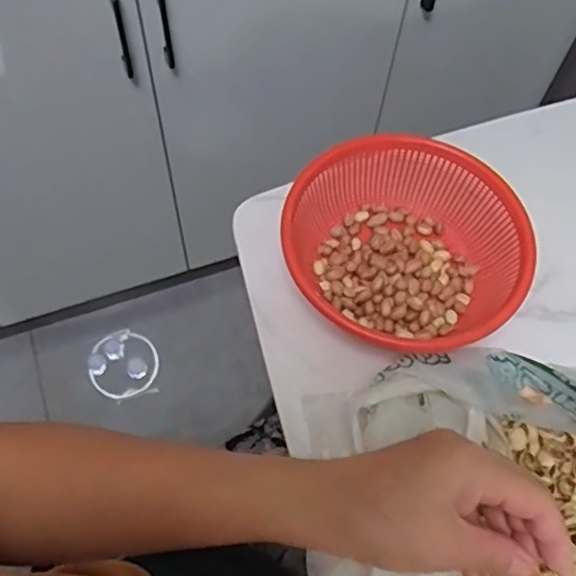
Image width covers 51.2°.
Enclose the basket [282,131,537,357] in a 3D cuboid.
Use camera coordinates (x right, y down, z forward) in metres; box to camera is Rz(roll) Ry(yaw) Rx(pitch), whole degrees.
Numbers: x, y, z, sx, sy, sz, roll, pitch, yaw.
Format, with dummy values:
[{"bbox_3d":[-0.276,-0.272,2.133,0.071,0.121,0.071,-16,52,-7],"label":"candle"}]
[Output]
[{"bbox_3d":[0.088,-0.032,0.454,0.172,0.057,0.167,1,61,-2],"label":"basket"}]

